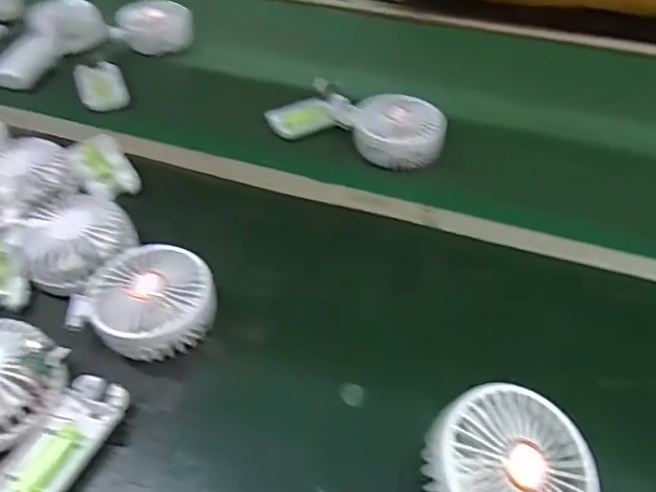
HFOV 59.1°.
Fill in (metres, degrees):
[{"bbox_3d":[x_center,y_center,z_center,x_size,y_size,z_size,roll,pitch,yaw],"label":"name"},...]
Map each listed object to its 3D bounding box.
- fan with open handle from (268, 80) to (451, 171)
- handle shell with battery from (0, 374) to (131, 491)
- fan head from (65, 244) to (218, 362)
[{"bbox_3d":[0.028,-0.139,0.619,0.193,0.047,0.076,20,48,19],"label":"fan with open handle"},{"bbox_3d":[-0.178,0.133,0.388,0.049,0.016,0.095,19,48,18],"label":"handle shell with battery"},{"bbox_3d":[-0.139,0.044,0.447,0.102,0.045,0.086,19,48,18],"label":"fan head"}]

